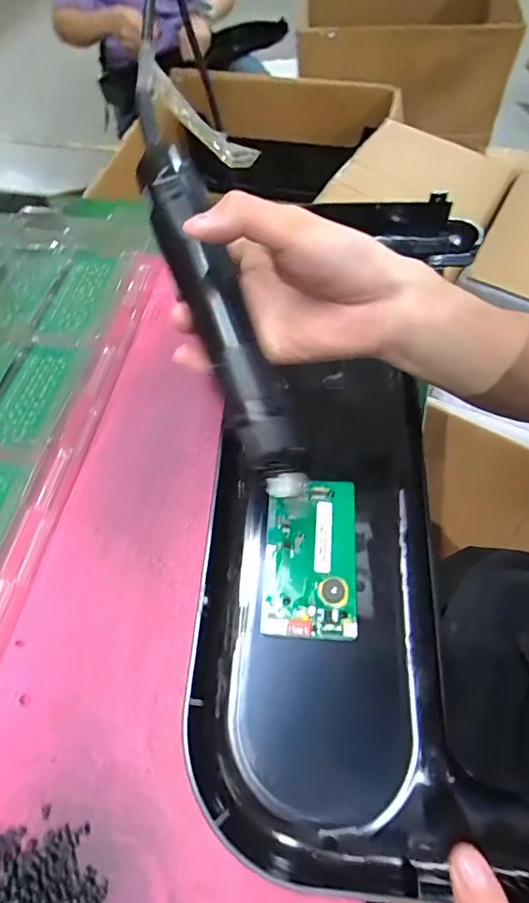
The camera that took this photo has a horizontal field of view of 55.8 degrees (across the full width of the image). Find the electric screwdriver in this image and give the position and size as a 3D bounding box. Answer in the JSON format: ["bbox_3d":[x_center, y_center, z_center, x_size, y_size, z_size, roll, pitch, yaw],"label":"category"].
[{"bbox_3d":[-0.034,-0.105,0.295,0.034,0.035,0.274,-19,76,-8],"label":"electric screwdriver"}]

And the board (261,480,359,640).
[{"bbox_3d":[0.031,0.070,0.338,0.060,0.014,0.105,3,60,4],"label":"board"}]

